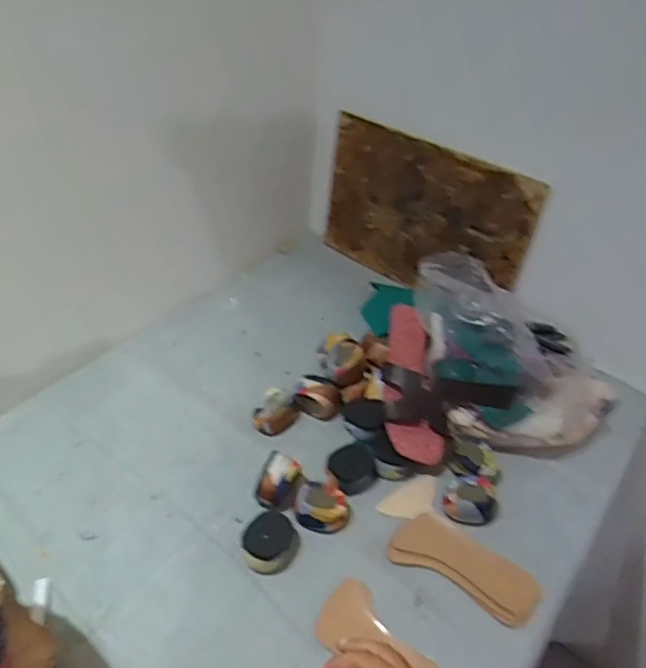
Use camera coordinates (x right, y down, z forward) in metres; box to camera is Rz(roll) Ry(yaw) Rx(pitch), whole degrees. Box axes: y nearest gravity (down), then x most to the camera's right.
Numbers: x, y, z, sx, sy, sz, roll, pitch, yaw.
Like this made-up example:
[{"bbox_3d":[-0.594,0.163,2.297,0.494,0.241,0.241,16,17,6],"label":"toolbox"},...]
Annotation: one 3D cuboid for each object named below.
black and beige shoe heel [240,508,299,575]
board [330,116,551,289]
[{"bbox_3d":[-0.057,0.236,0.664,0.056,0.033,0.065,28,46,25],"label":"black and beige shoe heel"},{"bbox_3d":[0.161,-0.195,0.980,0.374,0.268,0.019,31,48,27],"label":"board"}]

